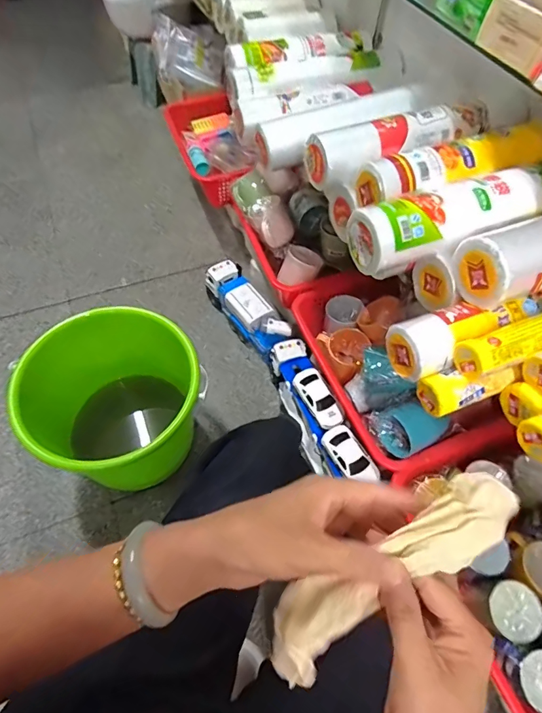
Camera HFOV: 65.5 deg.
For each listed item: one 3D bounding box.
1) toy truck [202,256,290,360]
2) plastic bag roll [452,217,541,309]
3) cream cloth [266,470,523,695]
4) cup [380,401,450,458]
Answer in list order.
[{"bbox_3d":[-0.067,-0.121,1.145,0.091,0.116,0.287,-28,63,-20],"label":"toy truck"},{"bbox_3d":[0.356,-0.135,0.522,0.249,0.083,0.096,-22,61,-17],"label":"plastic bag roll"},{"bbox_3d":[0.077,0.140,0.273,0.184,0.021,0.045,-36,64,0],"label":"cream cloth"},{"bbox_3d":[0.260,0.132,0.774,0.097,0.066,0.080,-30,64,-21],"label":"cup"}]

